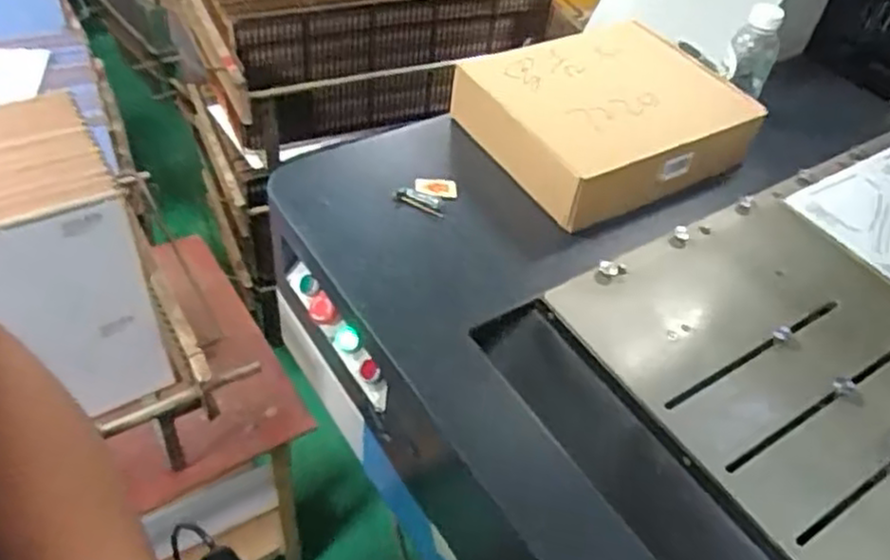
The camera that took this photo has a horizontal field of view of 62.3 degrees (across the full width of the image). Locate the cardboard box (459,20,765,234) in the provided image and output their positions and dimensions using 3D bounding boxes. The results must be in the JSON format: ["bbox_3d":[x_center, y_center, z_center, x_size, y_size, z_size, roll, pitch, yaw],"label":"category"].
[{"bbox_3d":[0.210,-0.223,0.992,0.309,0.096,0.278,-20,50,-24],"label":"cardboard box"}]

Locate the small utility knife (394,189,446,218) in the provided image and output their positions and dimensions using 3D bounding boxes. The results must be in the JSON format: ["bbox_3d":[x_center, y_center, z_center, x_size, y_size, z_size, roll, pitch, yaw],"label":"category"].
[{"bbox_3d":[-0.029,-0.097,0.908,0.063,0.013,0.024,19,46,13],"label":"small utility knife"}]

